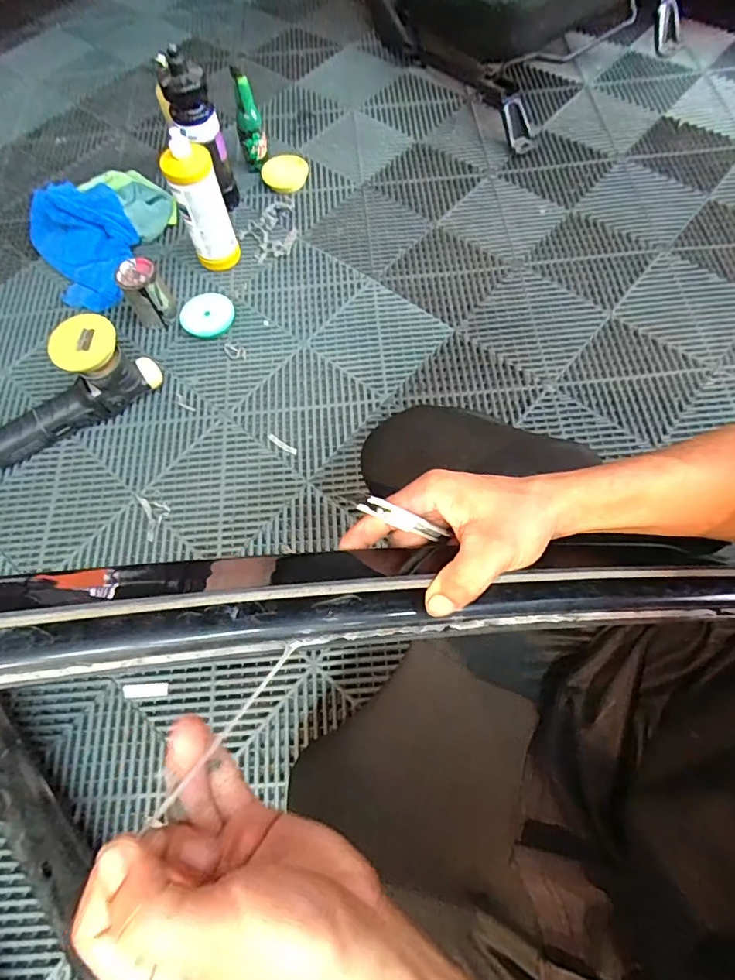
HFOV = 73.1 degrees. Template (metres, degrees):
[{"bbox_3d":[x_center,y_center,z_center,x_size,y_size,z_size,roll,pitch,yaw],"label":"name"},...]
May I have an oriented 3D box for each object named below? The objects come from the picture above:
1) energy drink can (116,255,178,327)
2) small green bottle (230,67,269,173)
[{"bbox_3d":[-0.396,-0.351,0.894,0.064,0.109,0.064,-1,67,2],"label":"energy drink can"},{"bbox_3d":[-0.244,-0.752,1.030,0.052,0.182,0.050,27,70,14],"label":"small green bottle"}]

